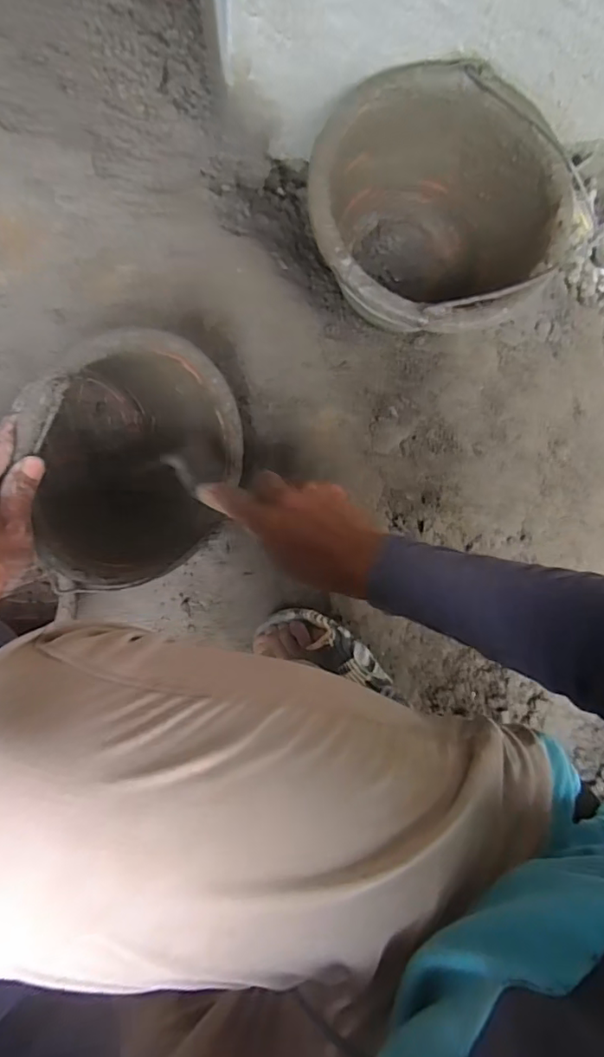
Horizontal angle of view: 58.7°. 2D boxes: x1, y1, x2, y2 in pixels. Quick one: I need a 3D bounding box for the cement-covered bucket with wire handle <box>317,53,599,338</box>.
[{"bbox_3d":[0.123,-0.320,0.595,0.247,0.181,0.243,0,92,-8],"label":"cement-covered bucket with wire handle"}]

